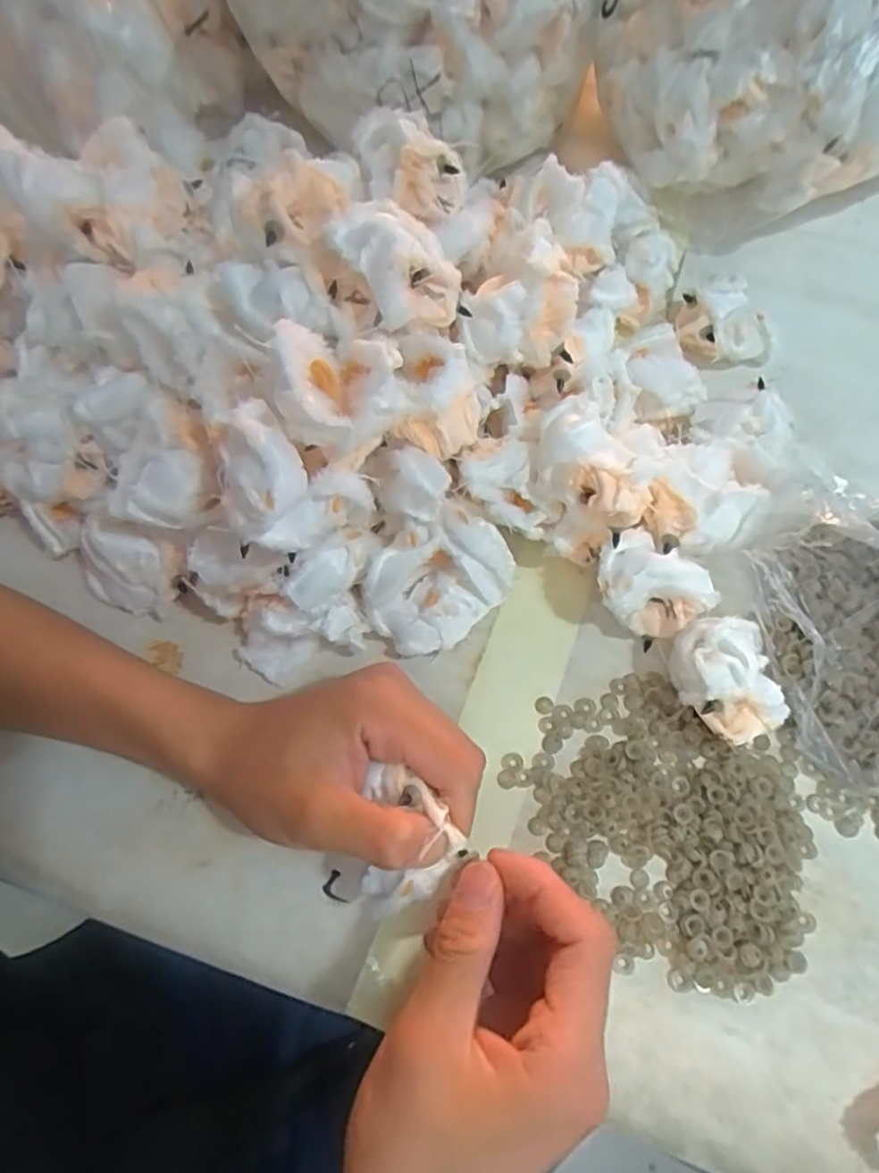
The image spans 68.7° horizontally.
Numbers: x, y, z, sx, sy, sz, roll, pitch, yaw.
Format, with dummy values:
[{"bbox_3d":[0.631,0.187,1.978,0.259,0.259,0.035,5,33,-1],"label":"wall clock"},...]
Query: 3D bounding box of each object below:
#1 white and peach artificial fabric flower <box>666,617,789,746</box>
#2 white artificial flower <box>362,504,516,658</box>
[{"bbox_3d":[0.139,0.047,0.315,0.046,0.036,0.056,-10,70,-2],"label":"white and peach artificial fabric flower"},{"bbox_3d":[-0.001,-0.002,0.330,0.076,0.051,0.055,-36,73,-11],"label":"white artificial flower"}]

